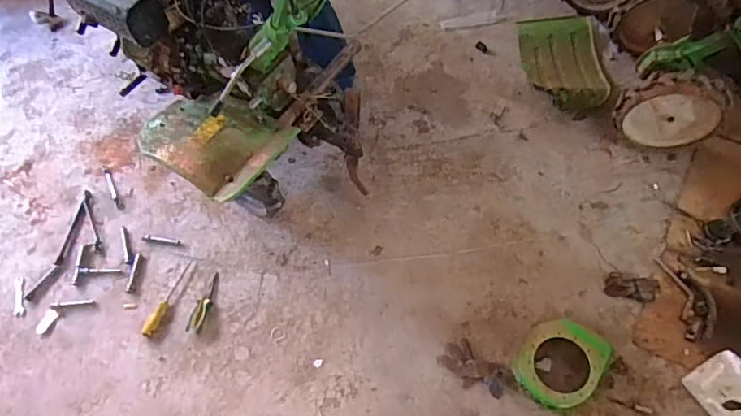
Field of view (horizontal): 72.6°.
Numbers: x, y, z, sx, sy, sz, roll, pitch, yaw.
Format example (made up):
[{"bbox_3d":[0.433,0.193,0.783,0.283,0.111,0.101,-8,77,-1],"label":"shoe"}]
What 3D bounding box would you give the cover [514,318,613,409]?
[{"bbox_3d":[0.512,0.407,1.355,0.204,0.073,0.262,36,64,18],"label":"cover"}]

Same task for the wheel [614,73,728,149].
[{"bbox_3d":[0.938,-0.286,1.600,0.317,0.320,0.089,6,62,7],"label":"wheel"}]

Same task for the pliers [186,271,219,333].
[{"bbox_3d":[-0.469,0.264,1.425,0.041,0.012,0.178,11,59,4],"label":"pliers"}]

